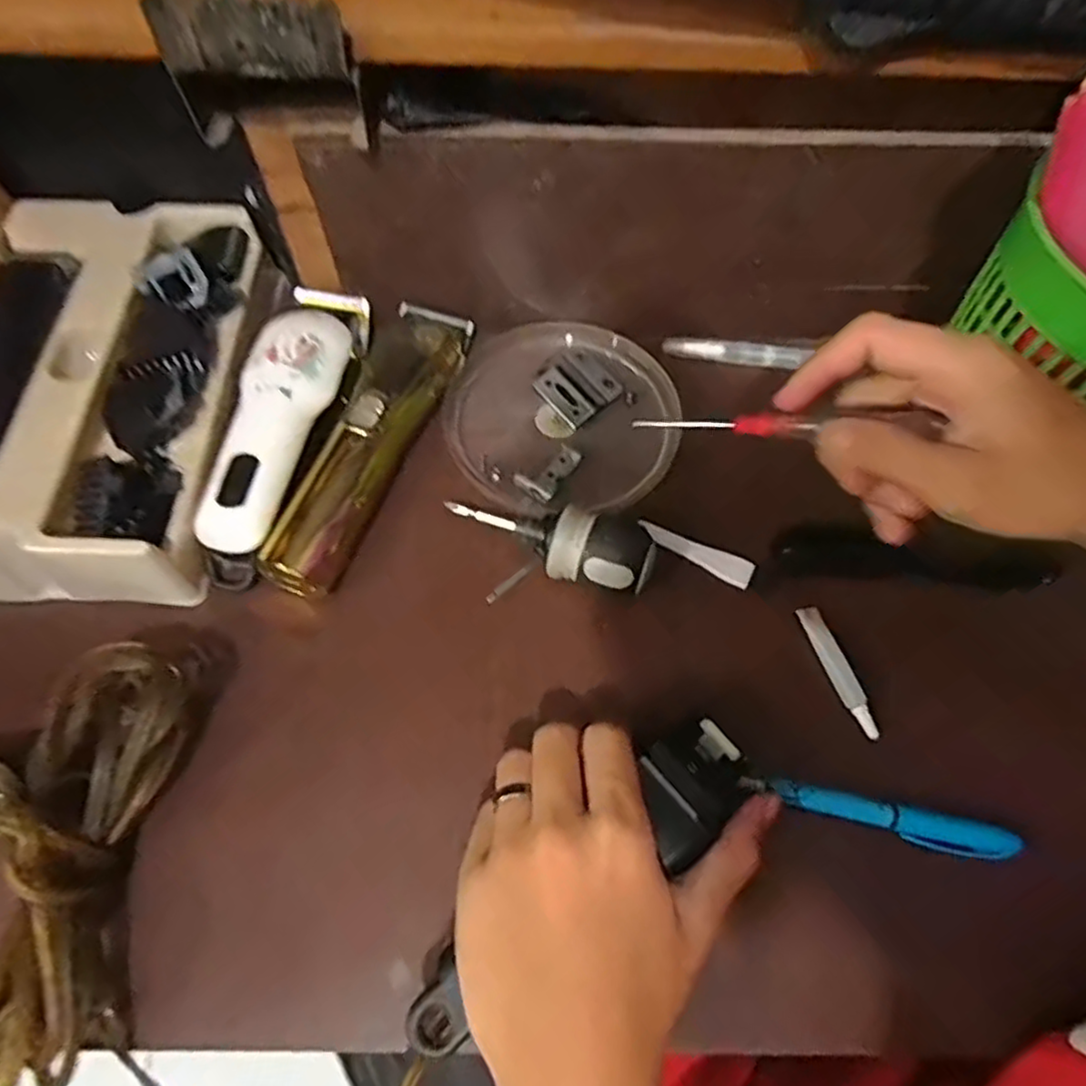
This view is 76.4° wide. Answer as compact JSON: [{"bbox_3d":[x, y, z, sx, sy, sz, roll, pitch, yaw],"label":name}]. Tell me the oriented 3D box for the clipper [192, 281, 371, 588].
[{"bbox_3d":[-0.136,-0.068,0.373,0.047,0.038,0.182,7,65,2],"label":"clipper"}]

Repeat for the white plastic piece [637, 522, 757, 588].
[{"bbox_3d":[0.081,0.006,0.369,0.063,0.004,0.015,21,78,12],"label":"white plastic piece"}]

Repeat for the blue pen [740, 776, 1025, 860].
[{"bbox_3d":[0.149,0.122,0.309,0.118,0.008,0.014,12,65,5],"label":"blue pen"}]

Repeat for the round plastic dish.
[{"bbox_3d":[0.012,-0.073,0.401,0.130,0.014,0.126,0,65,-1],"label":"round plastic dish"}]

